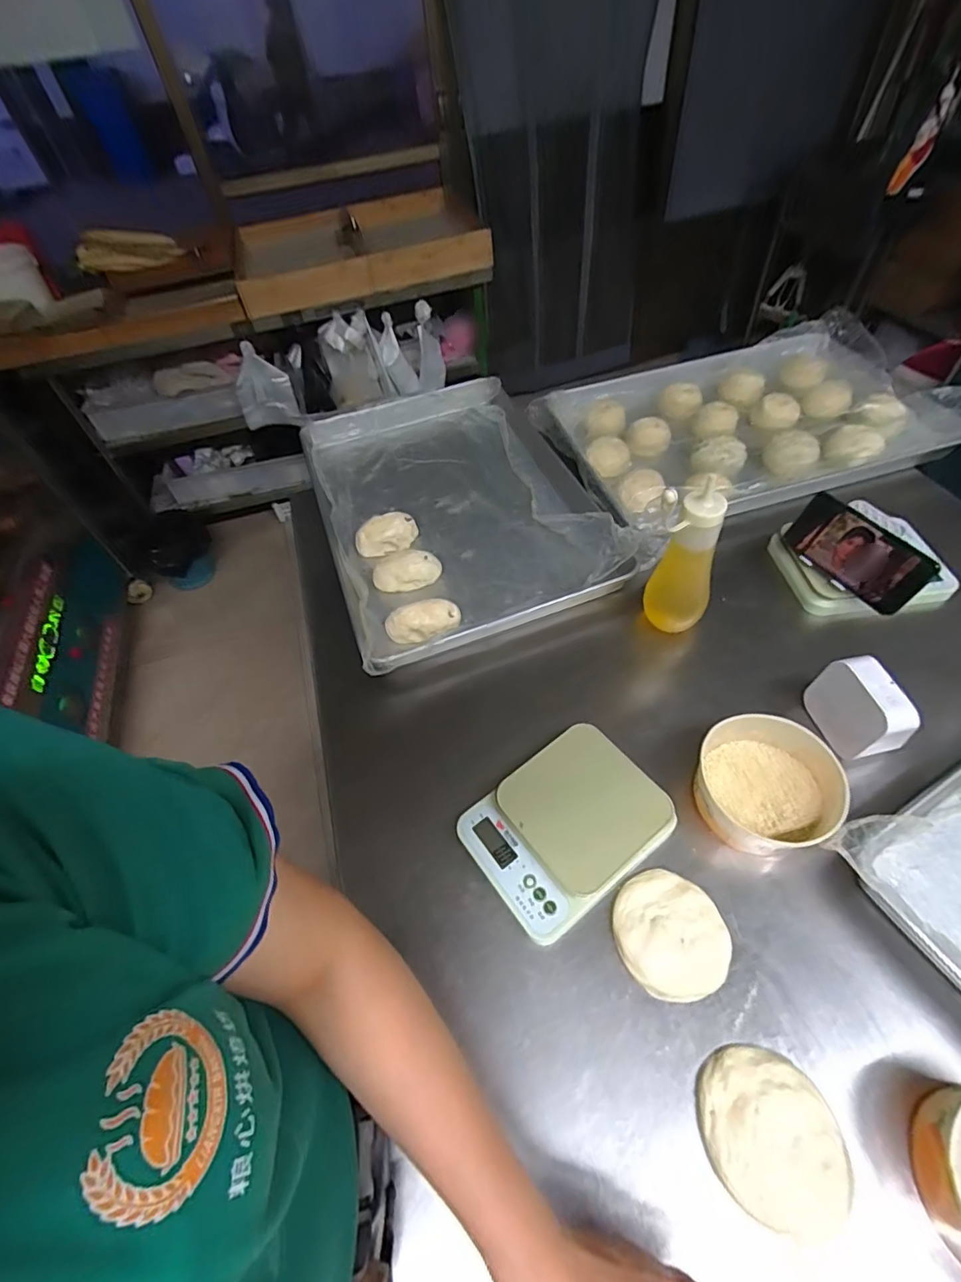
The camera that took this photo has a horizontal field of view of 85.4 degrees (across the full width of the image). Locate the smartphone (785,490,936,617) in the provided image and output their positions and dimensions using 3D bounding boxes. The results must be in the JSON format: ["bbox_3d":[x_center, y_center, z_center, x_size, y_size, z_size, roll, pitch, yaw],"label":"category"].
[{"bbox_3d":[0.467,-0.109,0.652,0.015,0.080,0.162,-11,50,-34],"label":"smartphone"}]

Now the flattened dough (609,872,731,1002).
[{"bbox_3d":[0.176,0.271,0.484,0.097,0.017,0.102,-3,52,4],"label":"flattened dough"}]

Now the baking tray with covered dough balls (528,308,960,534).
[{"bbox_3d":[0.453,-0.390,0.913,0.620,0.067,0.420,-14,53,-5],"label":"baking tray with covered dough balls"}]

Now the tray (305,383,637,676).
[{"bbox_3d":[-0.060,-0.246,0.855,0.394,0.081,0.618,-19,53,-9],"label":"tray"}]

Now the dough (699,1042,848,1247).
[{"bbox_3d":[0.221,0.378,0.398,0.095,0.014,0.106,-14,53,-5],"label":"dough"}]

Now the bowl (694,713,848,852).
[{"bbox_3d":[0.290,0.145,0.533,0.129,0.064,0.128,-3,52,4],"label":"bowl"}]

